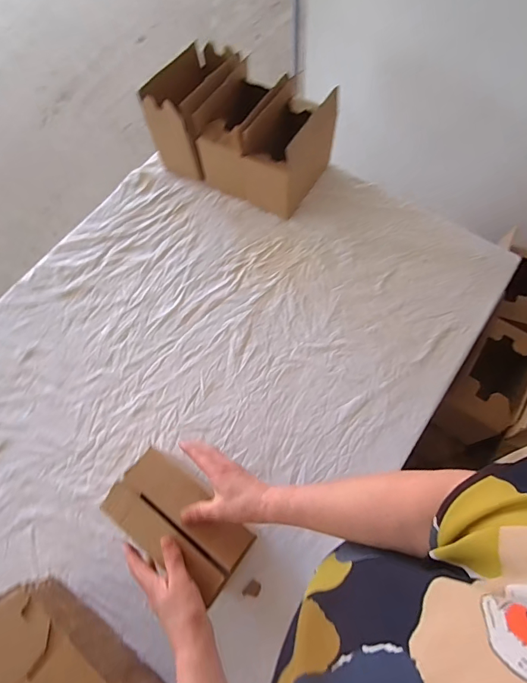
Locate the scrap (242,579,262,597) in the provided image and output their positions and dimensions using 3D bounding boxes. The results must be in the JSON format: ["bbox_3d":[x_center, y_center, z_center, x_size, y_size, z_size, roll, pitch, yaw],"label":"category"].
[{"bbox_3d":[-0.016,0.381,0.608,0.022,0.004,0.026,33,60,22],"label":"scrap"}]

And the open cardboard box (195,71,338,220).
[{"bbox_3d":[0.009,-0.416,0.838,0.213,0.181,0.194,31,73,14],"label":"open cardboard box"}]

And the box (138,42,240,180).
[{"bbox_3d":[-0.140,-0.514,0.889,0.143,0.192,0.224,26,72,13],"label":"box"}]

